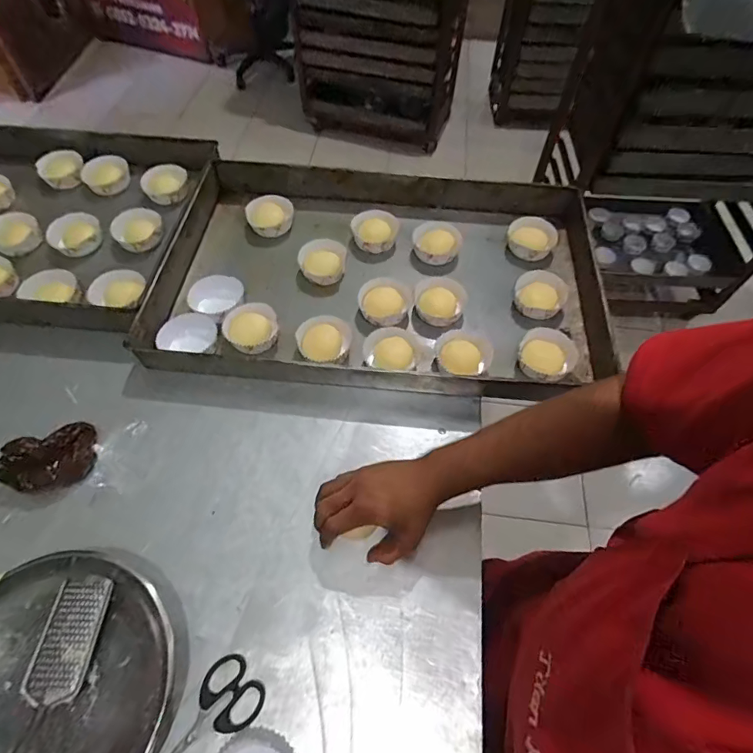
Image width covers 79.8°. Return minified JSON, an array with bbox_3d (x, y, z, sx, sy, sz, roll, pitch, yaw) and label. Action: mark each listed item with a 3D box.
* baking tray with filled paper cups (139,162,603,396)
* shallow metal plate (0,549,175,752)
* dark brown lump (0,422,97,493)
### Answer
[{"bbox_3d":[0.022,-0.168,0.733,0.692,0.087,0.426,7,58,1],"label":"baking tray with filled paper cups"},{"bbox_3d":[-0.327,0.307,0.436,0.227,0.051,0.239,2,58,-3],"label":"shallow metal plate"},{"bbox_3d":[-0.411,0.096,0.556,0.103,0.046,0.076,-14,60,-12],"label":"dark brown lump"}]

